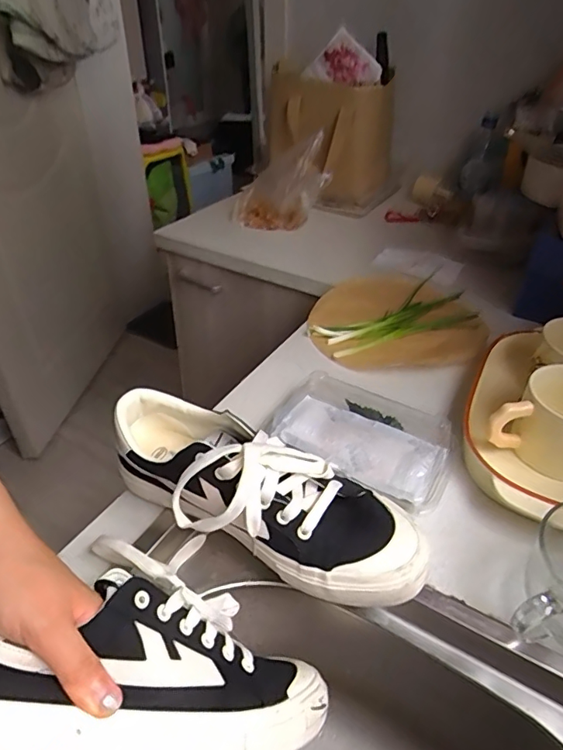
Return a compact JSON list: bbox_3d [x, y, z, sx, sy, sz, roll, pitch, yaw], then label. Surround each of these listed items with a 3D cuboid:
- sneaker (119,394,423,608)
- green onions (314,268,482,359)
[{"bbox_3d":[-0.019,0.093,0.399,0.266,0.105,0.103,15,40,18],"label":"sneaker"},{"bbox_3d":[0.164,-0.077,0.692,0.255,0.017,0.117,-25,45,-29],"label":"green onions"}]

